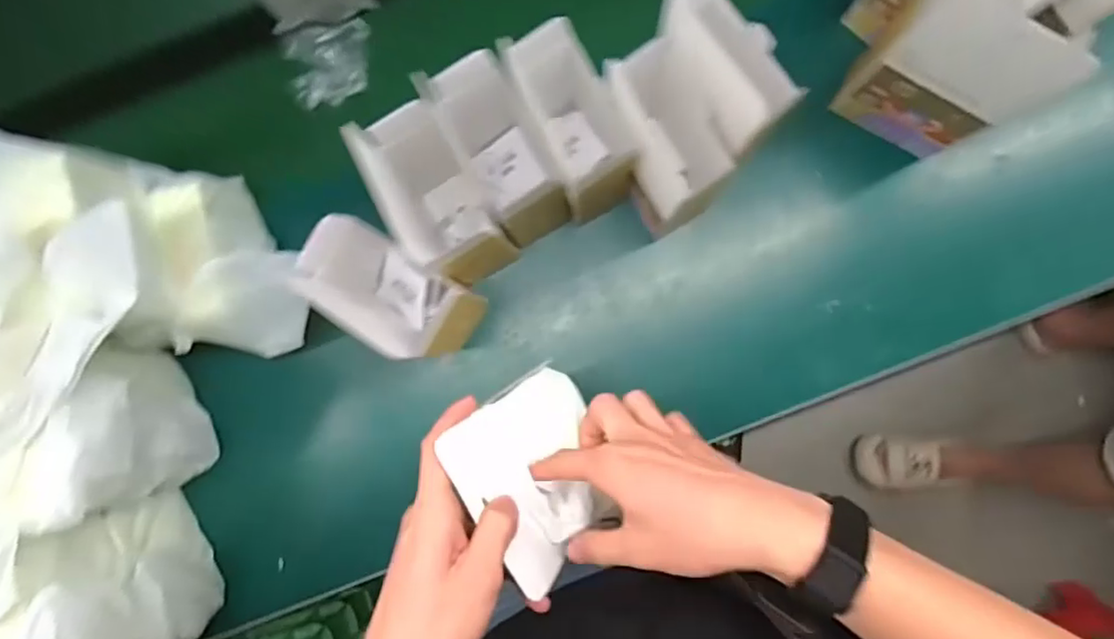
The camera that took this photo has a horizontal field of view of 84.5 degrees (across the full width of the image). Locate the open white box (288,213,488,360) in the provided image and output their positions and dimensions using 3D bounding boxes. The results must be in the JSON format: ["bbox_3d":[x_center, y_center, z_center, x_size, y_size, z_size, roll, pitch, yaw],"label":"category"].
[{"bbox_3d":[-0.148,-0.021,0.583,0.131,0.236,0.070,37,89,3],"label":"open white box"}]

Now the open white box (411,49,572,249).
[{"bbox_3d":[-0.053,-0.150,0.591,0.070,0.207,0.135,-31,87,0],"label":"open white box"}]

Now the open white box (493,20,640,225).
[{"bbox_3d":[0.019,-0.173,0.585,0.075,0.208,0.141,-30,87,1],"label":"open white box"}]

